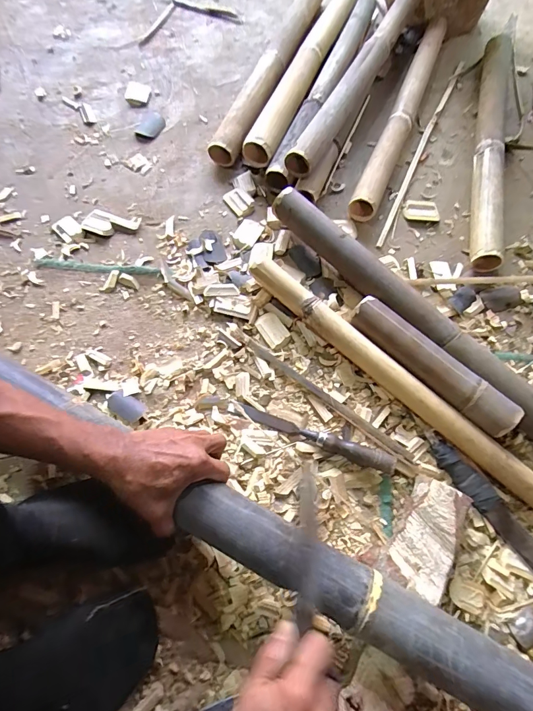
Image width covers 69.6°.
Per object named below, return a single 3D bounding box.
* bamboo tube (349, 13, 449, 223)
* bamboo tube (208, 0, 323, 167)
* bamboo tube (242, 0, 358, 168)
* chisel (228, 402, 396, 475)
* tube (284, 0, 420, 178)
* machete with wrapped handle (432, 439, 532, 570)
[{"bbox_3d":[0.287,-0.519,0.801,0.057,0.058,0.603,22,68,7],"label":"bamboo tube"},{"bbox_3d":[0.018,-0.642,0.840,0.065,0.056,0.646,19,68,6],"label":"bamboo tube"},{"bbox_3d":[0.093,-0.633,0.835,0.065,0.065,0.613,21,68,7],"label":"bamboo tube"},{"bbox_3d":[0.060,0.112,0.542,0.240,0.026,0.023,20,68,6],"label":"chisel"},{"bbox_3d":[0.198,-0.587,0.776,0.064,0.059,0.629,27,69,9],"label":"tube"},{"bbox_3d":[0.318,0.223,0.512,0.044,0.021,0.253,-37,74,-16],"label":"machete with wrapped handle"}]

